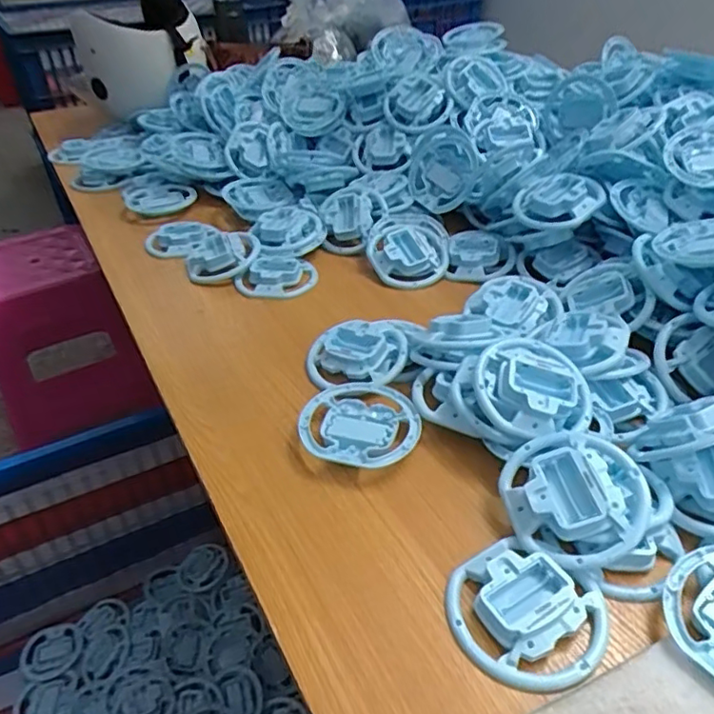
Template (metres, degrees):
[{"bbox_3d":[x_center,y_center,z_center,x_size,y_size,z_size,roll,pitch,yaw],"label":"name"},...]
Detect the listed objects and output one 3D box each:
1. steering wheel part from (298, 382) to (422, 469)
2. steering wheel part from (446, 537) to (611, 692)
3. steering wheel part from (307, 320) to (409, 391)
[{"bbox_3d":[0.005,0.060,0.533,0.101,0.023,0.098,-1,38,1],"label":"steering wheel part"},{"bbox_3d":[0.112,0.167,0.393,0.100,0.020,0.089,26,46,30],"label":"steering wheel part"},{"bbox_3d":[0.000,-0.002,0.607,0.101,0.033,0.086,-2,39,-1],"label":"steering wheel part"}]

